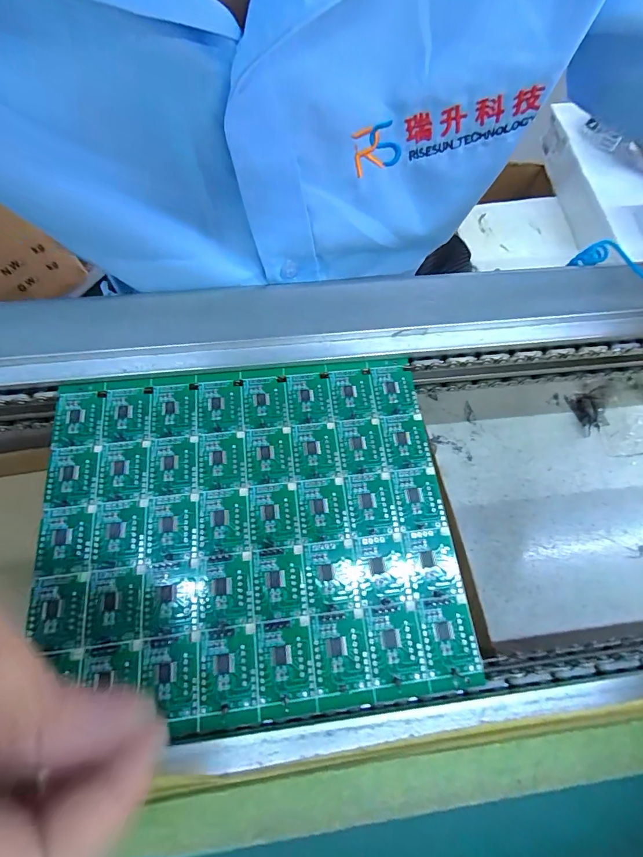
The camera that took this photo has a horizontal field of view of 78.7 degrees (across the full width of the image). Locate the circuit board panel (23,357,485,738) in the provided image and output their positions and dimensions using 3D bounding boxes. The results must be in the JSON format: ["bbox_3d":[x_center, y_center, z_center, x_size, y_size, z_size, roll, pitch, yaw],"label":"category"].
[{"bbox_3d":[-0.032,0.040,0.171,0.168,0.004,0.146,-6,69,-4],"label":"circuit board panel"}]

